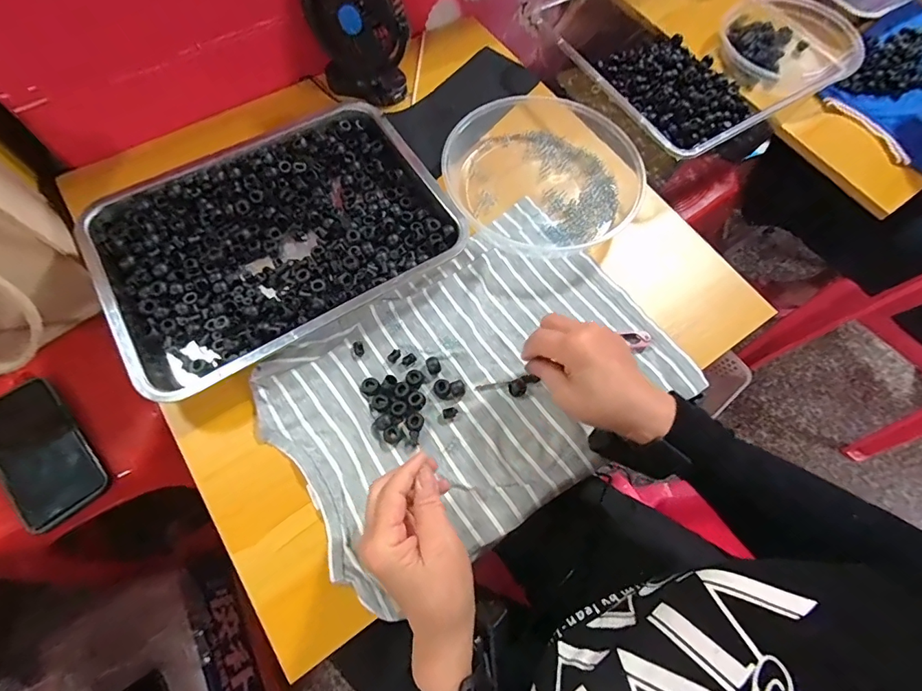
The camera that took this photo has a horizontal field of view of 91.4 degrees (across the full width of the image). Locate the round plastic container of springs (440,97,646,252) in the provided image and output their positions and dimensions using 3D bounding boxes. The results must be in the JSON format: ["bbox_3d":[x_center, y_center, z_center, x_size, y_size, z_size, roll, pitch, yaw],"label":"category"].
[{"bbox_3d":[0.100,-0.196,0.528,0.239,0.043,0.187,-12,68,-8],"label":"round plastic container of springs"}]

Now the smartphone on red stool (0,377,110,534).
[{"bbox_3d":[-0.445,0.111,0.474,0.078,0.016,0.158,-41,75,-18],"label":"smartphone on red stool"}]

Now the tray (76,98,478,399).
[{"bbox_3d":[-0.198,-0.126,0.482,0.339,0.039,0.266,-28,72,-14],"label":"tray"}]

